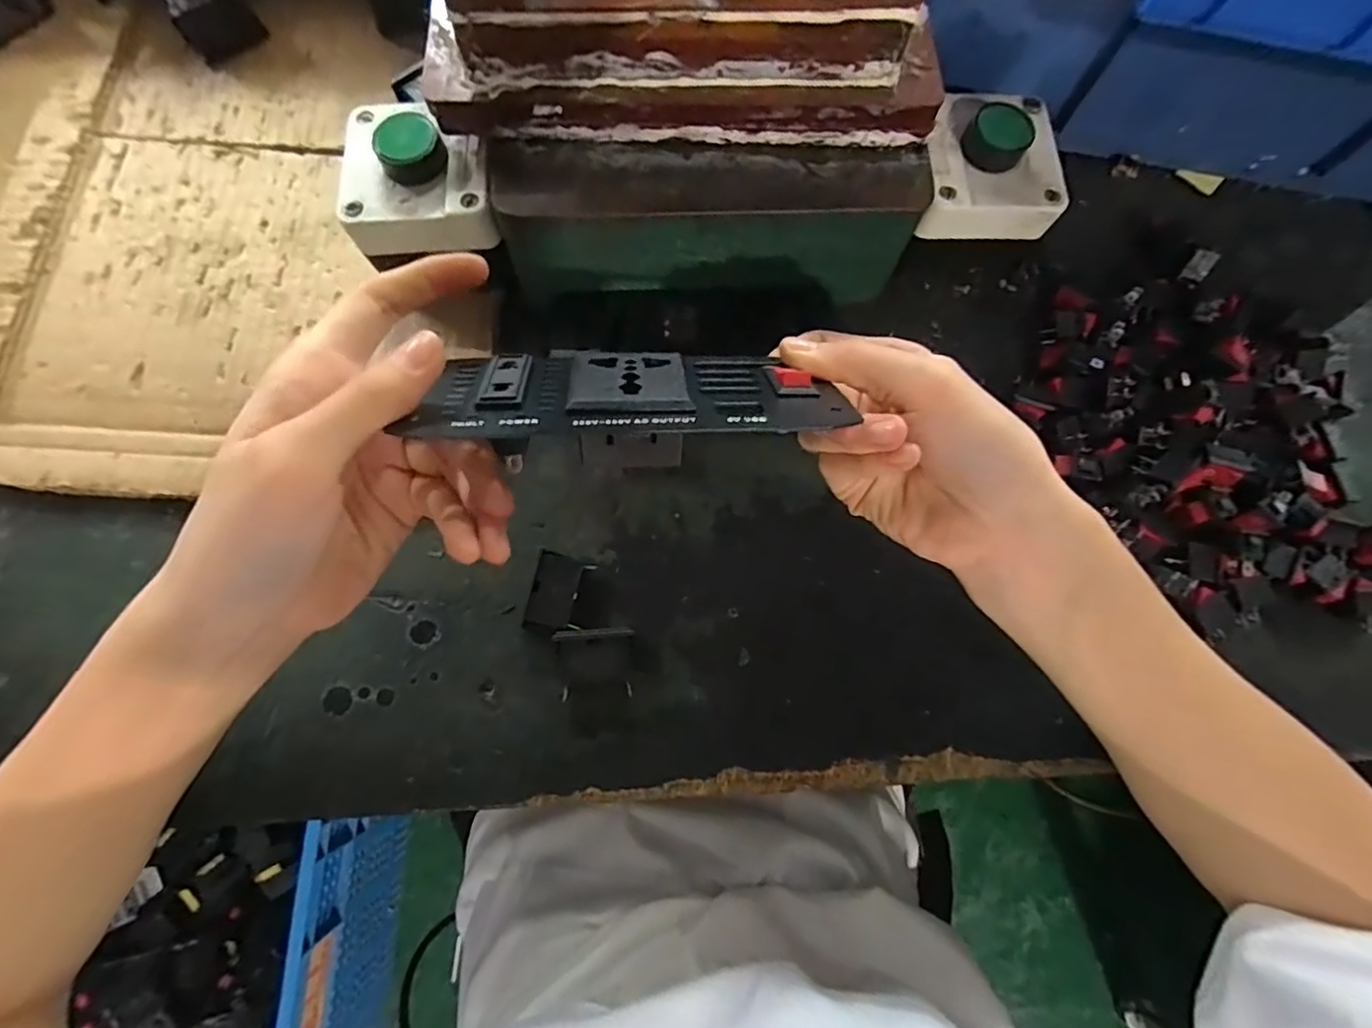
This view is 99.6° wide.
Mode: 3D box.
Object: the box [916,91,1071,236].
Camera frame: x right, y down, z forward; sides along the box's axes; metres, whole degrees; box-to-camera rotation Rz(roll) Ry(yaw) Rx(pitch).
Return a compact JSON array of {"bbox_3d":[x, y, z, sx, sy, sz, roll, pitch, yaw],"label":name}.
[{"bbox_3d":[0.146,-0.167,0.273,0.064,0.031,0.066,4,76,0],"label":"box"}]

